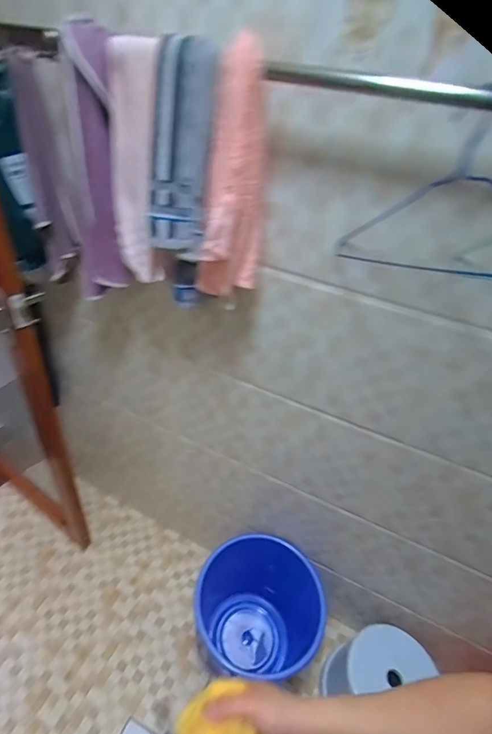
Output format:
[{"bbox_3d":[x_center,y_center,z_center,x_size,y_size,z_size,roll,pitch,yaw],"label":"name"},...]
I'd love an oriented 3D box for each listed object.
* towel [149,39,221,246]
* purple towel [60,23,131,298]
[{"bbox_3d":[-0.098,-0.322,0.573,0.100,0.271,0.041,16,38,12],"label":"towel"},{"bbox_3d":[-0.325,-0.369,0.716,0.246,0.407,0.063,29,42,27],"label":"purple towel"}]

